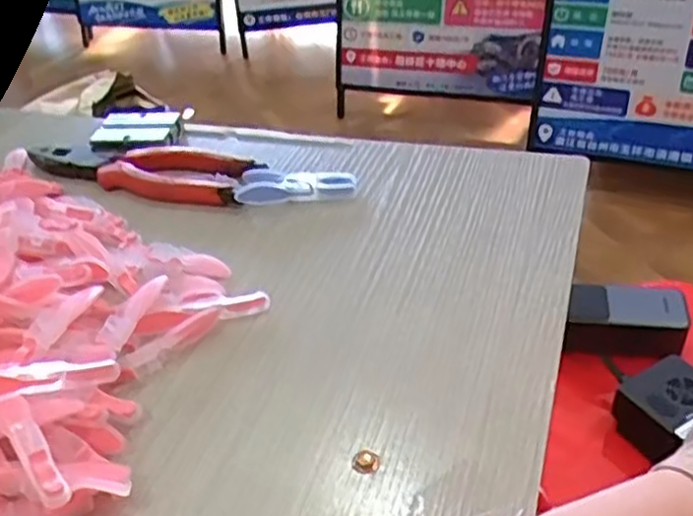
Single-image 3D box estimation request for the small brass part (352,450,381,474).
[{"bbox_3d":[0.009,0.089,0.318,0.012,0.004,0.011,-3,39,2],"label":"small brass part"}]

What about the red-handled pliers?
[{"bbox_3d":[-0.151,-0.066,0.525,0.182,0.014,0.047,9,42,19],"label":"red-handled pliers"}]

